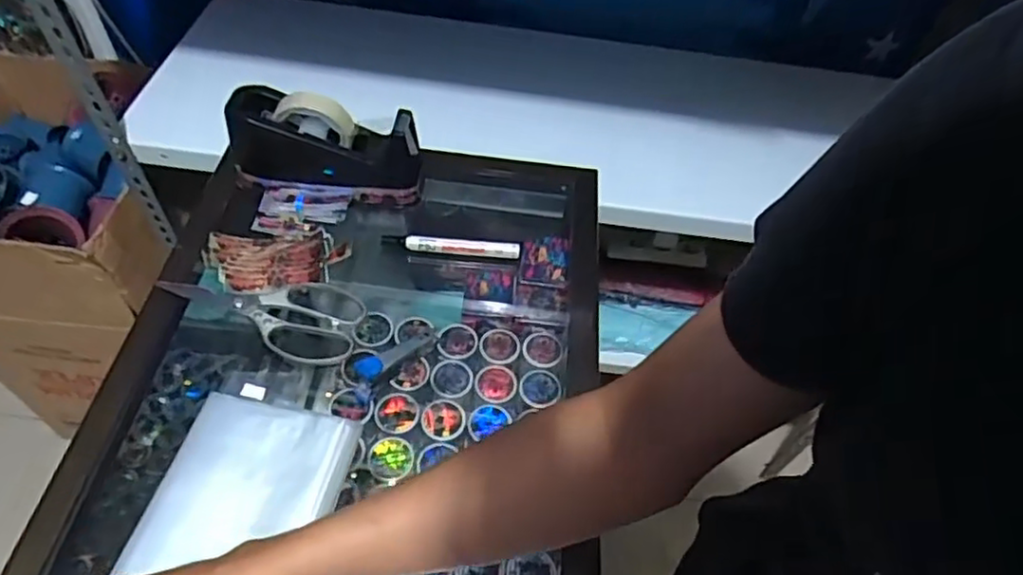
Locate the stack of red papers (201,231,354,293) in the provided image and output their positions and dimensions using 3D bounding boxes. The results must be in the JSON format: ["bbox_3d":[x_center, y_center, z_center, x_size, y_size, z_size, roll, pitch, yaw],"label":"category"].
[{"bbox_3d":[-0.238,-0.031,0.661,0.136,0.022,0.067,-5,53,-10],"label":"stack of red papers"}]

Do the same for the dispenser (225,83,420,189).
[{"bbox_3d":[-0.199,-0.161,0.691,0.199,0.081,0.072,7,52,-1],"label":"dispenser"}]

